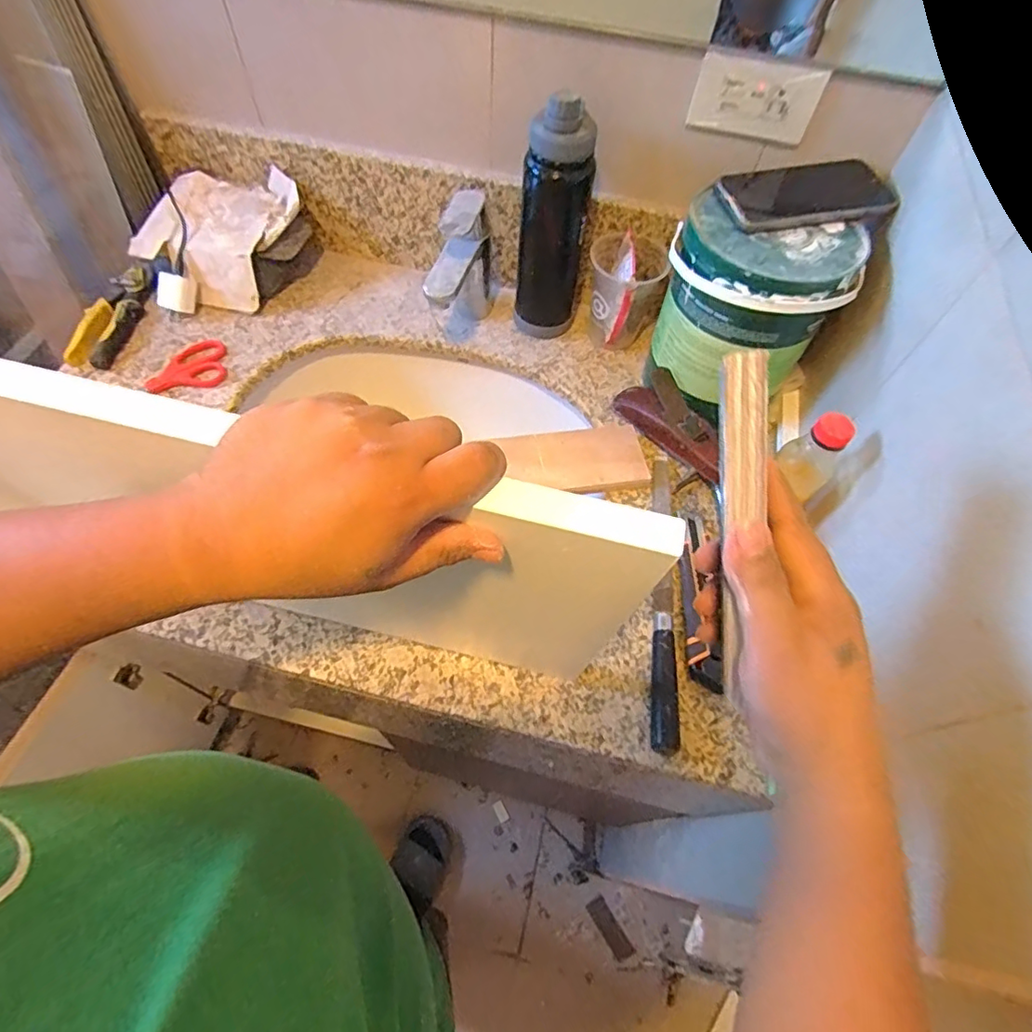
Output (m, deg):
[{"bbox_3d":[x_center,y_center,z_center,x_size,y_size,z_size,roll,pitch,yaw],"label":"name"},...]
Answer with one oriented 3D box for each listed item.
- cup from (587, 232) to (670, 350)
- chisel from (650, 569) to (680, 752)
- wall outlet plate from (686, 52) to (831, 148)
[{"bbox_3d":[0.135,-0.277,0.704,0.088,0.119,0.083,1,60,-2],"label":"cup"},{"bbox_3d":[0.141,0.136,0.531,0.023,0.020,0.188,8,60,1],"label":"chisel"},{"bbox_3d":[0.239,-0.413,0.556,0.119,0.064,0.010,12,60,4],"label":"wall outlet plate"}]

